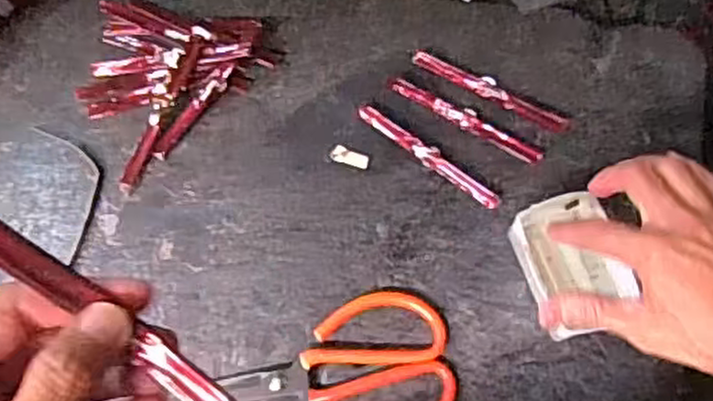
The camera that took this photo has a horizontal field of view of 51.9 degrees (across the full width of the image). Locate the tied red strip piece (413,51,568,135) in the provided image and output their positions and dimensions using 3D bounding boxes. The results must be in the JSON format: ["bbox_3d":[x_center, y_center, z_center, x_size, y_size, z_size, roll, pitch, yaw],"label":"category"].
[{"bbox_3d":[0.113,-0.093,0.620,0.143,0.007,0.016,28,75,11],"label":"tied red strip piece"}]

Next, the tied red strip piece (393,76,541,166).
[{"bbox_3d":[0.092,-0.069,0.617,0.140,0.004,0.016,29,75,11],"label":"tied red strip piece"}]

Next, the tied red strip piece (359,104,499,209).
[{"bbox_3d":[0.059,-0.040,0.608,0.140,0.014,0.017,39,78,14],"label":"tied red strip piece"}]

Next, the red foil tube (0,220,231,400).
[{"bbox_3d":[-0.084,0.051,0.268,0.147,0.013,0.015,40,77,-9],"label":"red foil tube"}]

